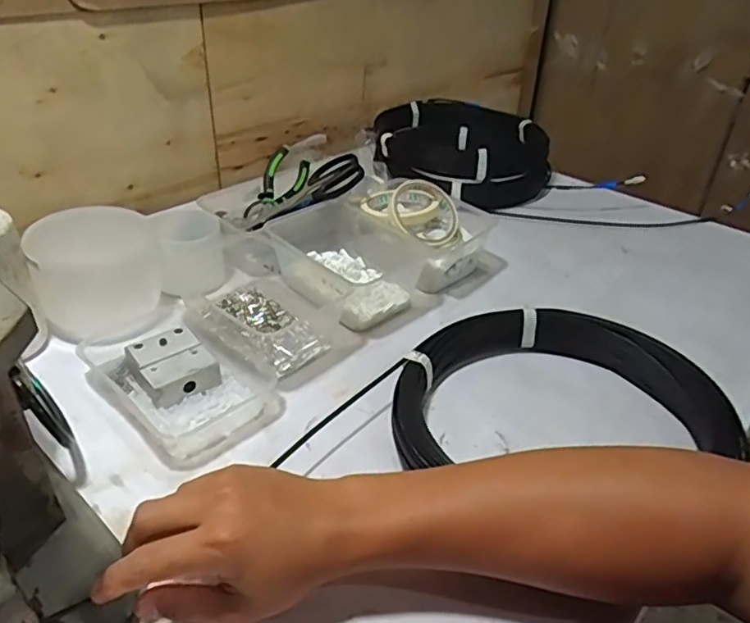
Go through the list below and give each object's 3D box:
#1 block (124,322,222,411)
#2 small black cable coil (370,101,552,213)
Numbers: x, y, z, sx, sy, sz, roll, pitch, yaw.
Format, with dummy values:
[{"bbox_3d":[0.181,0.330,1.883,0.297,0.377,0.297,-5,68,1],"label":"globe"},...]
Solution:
[{"bbox_3d":[-0.189,0.050,0.565,0.062,0.033,0.069,-24,42,-34],"label":"block"},{"bbox_3d":[0.141,-0.261,0.980,0.271,0.086,0.267,2,34,-1],"label":"small black cable coil"}]

